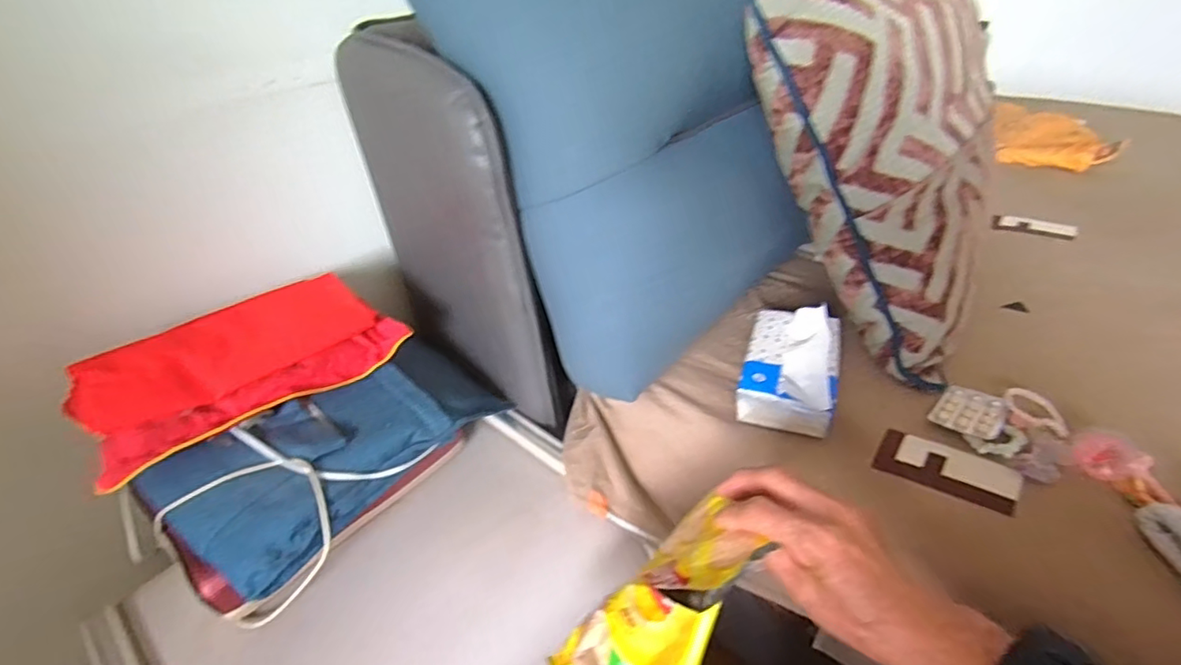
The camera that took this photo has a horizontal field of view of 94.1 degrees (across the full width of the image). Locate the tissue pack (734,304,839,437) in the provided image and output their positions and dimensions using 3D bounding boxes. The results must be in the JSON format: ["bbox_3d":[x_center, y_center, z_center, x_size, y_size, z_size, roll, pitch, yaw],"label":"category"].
[{"bbox_3d":[0.214,0.037,0.596,0.096,0.063,0.137,12,40,18],"label":"tissue pack"}]

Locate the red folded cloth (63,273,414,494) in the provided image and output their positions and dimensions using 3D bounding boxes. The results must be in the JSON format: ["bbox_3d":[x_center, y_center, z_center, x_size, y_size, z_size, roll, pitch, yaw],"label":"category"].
[{"bbox_3d":[-0.339,0.025,0.545,0.265,0.025,0.129,-32,75,-39],"label":"red folded cloth"}]

